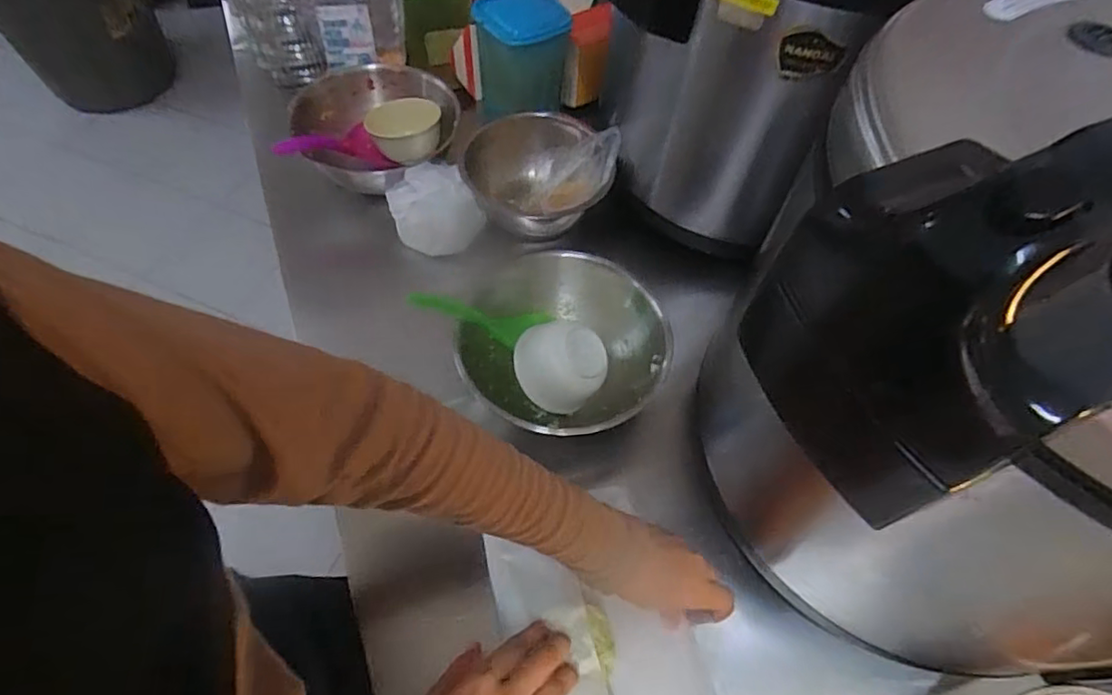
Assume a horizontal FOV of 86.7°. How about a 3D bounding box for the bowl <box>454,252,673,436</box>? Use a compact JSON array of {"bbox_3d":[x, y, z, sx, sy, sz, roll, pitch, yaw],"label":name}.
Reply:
[{"bbox_3d":[0.003,0.001,0.575,0.207,0.078,0.195,1,58,-3],"label":"bowl"}]

